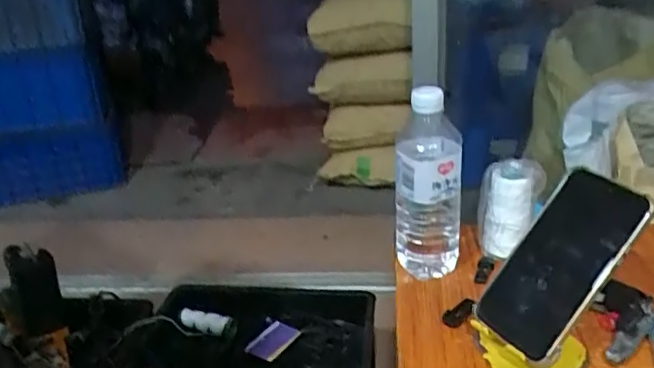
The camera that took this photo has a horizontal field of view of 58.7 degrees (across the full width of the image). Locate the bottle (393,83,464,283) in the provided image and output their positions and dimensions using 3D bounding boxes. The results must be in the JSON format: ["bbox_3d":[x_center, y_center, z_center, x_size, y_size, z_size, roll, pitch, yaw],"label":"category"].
[{"bbox_3d":[0.109,0.001,0.632,0.069,0.209,0.059,1,26,12],"label":"bottle"}]

